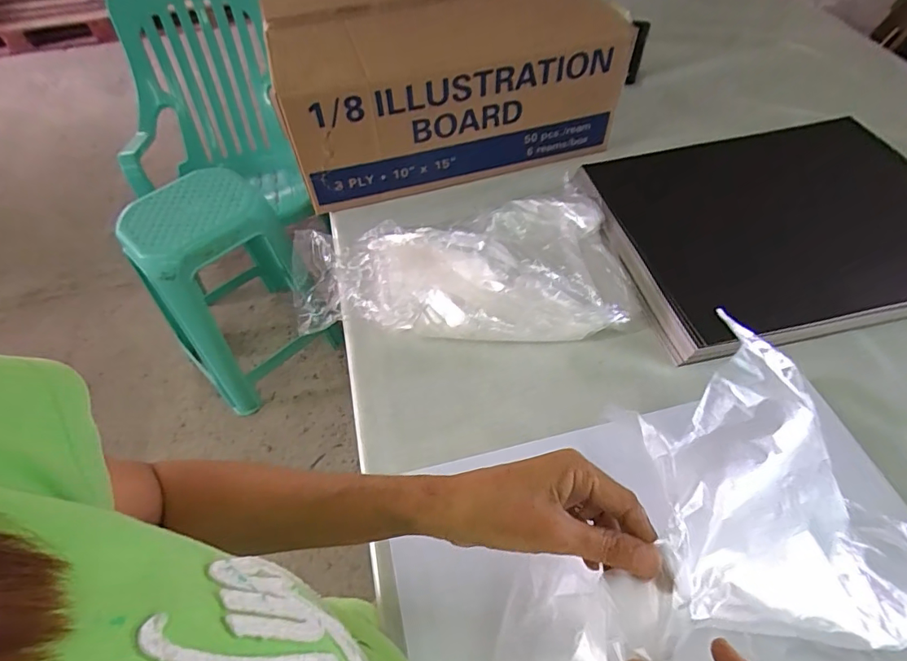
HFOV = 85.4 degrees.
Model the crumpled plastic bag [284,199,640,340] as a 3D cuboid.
[{"bbox_3d":[0.009,-0.102,0.675,0.455,0.060,0.249,-3,53,0],"label":"crumpled plastic bag"}]

